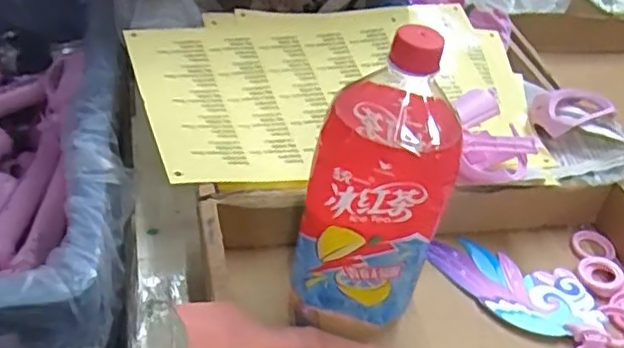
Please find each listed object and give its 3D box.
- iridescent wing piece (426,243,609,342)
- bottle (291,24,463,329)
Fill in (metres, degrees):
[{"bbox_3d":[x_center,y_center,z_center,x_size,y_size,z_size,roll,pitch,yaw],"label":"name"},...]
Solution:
[{"bbox_3d":[0.162,0.092,0.530,0.135,0.009,0.076,15,40,10],"label":"iridescent wing piece"},{"bbox_3d":[0.043,0.005,0.445,0.092,0.214,0.084,11,40,6],"label":"bottle"}]

